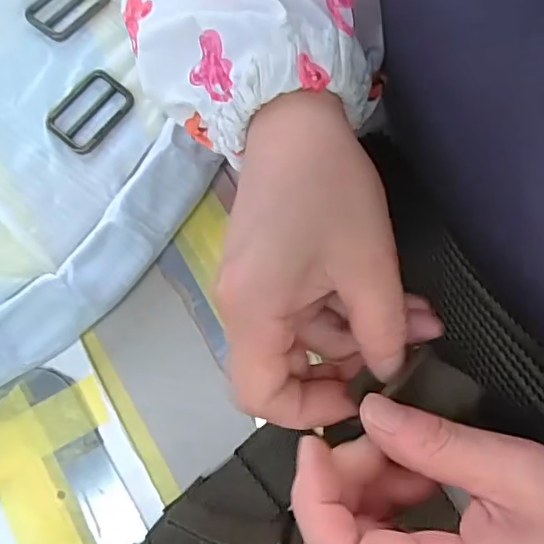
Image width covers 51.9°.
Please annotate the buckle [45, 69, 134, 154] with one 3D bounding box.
[{"bbox_3d":[-0.096,-0.085,0.292,0.030,0.004,0.044,43,82,6],"label":"buckle"}]

